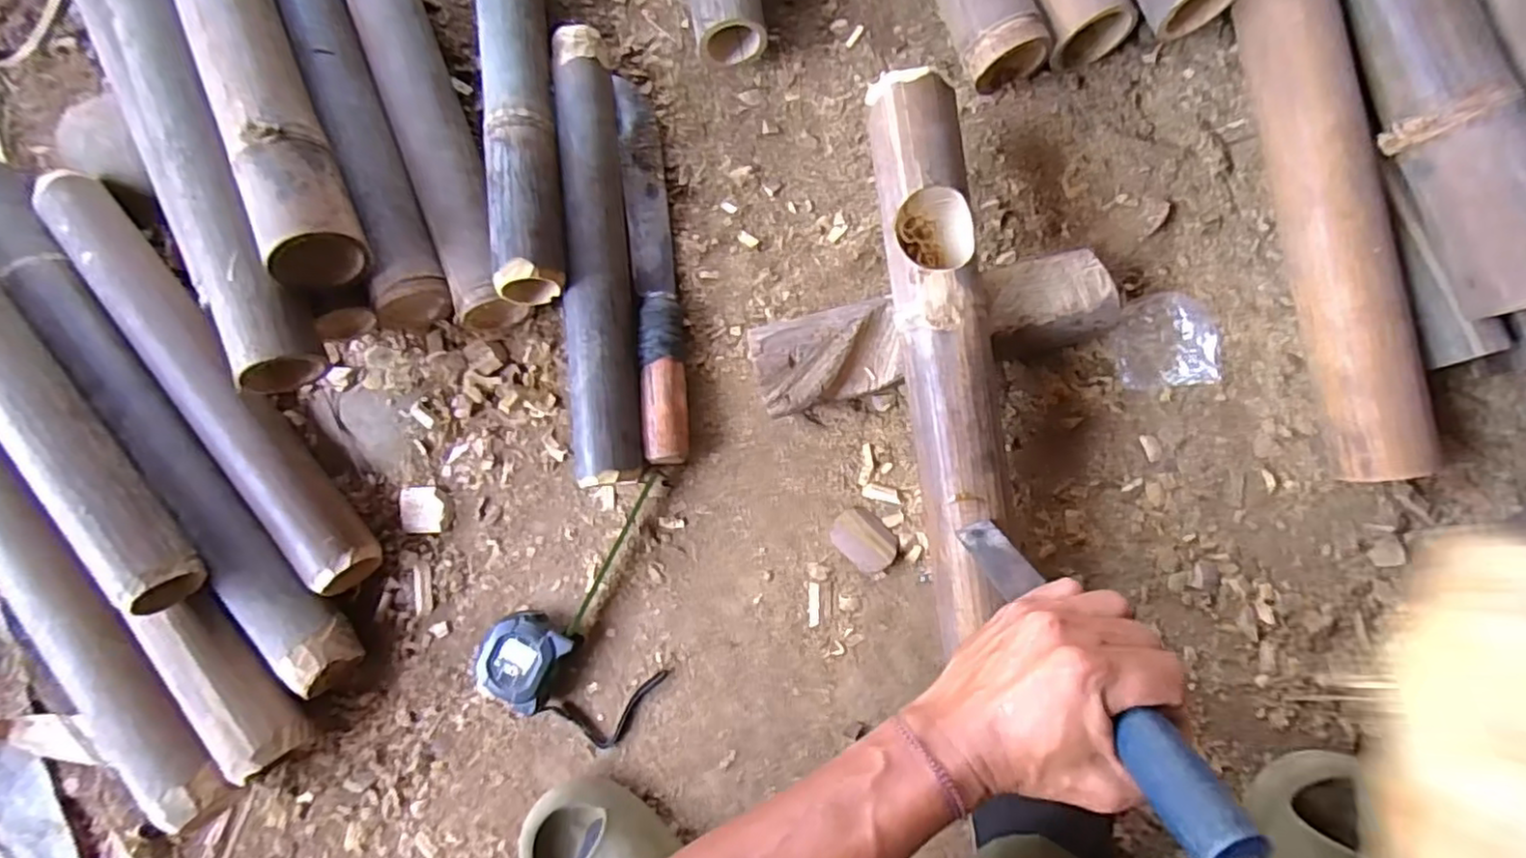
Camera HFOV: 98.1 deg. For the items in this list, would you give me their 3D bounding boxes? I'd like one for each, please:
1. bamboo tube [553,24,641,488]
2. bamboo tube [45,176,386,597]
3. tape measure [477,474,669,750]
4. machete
[{"bbox_3d":[-0.137,-0.145,0.555,0.049,0.056,0.379,-7,84,6],"label":"bamboo tube"},{"bbox_3d":[-0.494,-0.052,0.584,0.056,0.049,0.473,-43,81,1],"label":"bamboo tube"},{"bbox_3d":[-0.125,0.164,0.532,0.220,0.035,0.137,-43,81,1],"label":"tape measure"},{"bbox_3d":[-0.095,-0.142,0.560,0.037,0.035,0.342,-8,83,6],"label":"machete"}]

